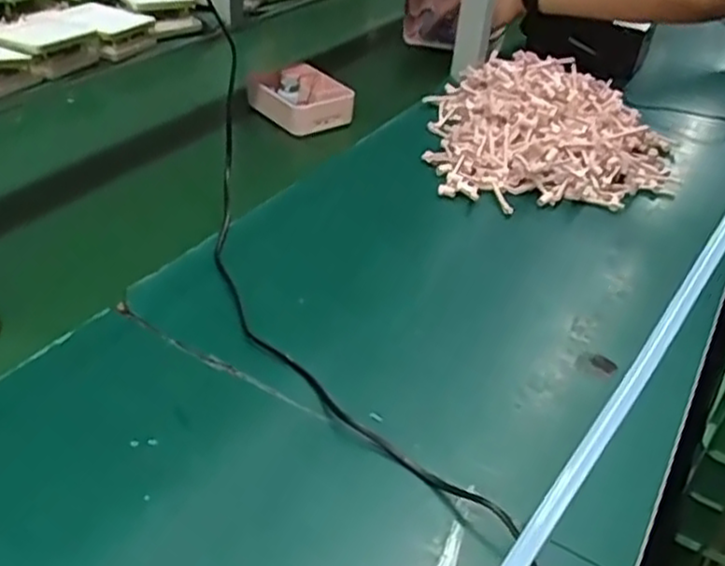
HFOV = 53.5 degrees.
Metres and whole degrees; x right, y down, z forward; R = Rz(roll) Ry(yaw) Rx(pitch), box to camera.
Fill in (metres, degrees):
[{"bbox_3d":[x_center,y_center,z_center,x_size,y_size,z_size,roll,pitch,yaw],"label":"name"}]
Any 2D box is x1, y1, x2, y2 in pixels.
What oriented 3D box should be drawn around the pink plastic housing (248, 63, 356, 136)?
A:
[{"bbox_3d":[-0.080,-0.245,0.954,0.103,0.046,0.112,-21,45,-31],"label":"pink plastic housing"}]

